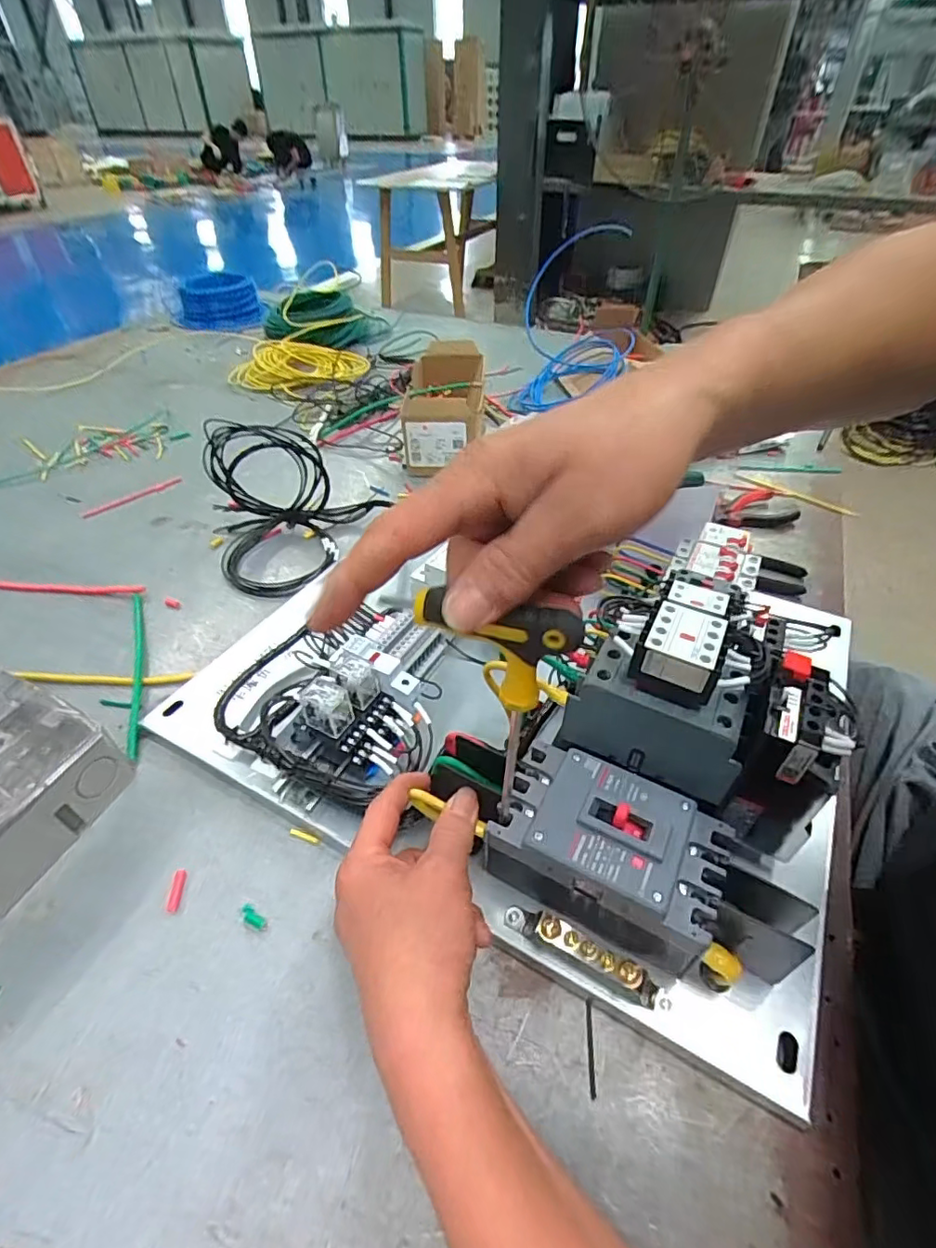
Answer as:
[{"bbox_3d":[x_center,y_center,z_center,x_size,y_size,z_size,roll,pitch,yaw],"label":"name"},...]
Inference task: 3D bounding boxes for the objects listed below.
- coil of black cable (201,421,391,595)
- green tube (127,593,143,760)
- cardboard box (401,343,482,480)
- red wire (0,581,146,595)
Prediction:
[{"bbox_3d":[-0.191,-0.144,0.626,0.194,0.132,0.175,-13,45,-13],"label":"coil of black cable"},{"bbox_3d":[-0.306,0.038,0.519,0.009,0.004,0.208,-16,46,-16],"label":"green tube"},{"bbox_3d":[-0.033,-0.327,0.839,0.119,0.096,0.247,0,44,0],"label":"cardboard box"},{"bbox_3d":[-0.455,-0.042,0.607,0.216,0.006,0.019,4,44,5],"label":"red wire"}]

